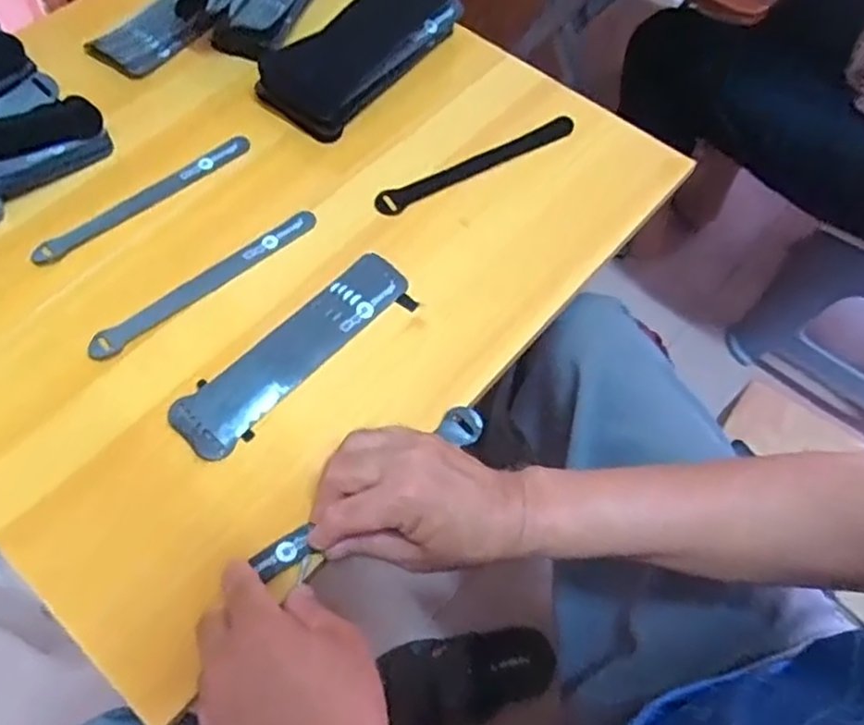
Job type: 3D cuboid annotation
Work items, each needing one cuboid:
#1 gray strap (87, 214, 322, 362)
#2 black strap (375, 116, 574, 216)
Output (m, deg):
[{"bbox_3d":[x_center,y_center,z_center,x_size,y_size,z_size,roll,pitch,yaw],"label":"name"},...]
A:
[{"bbox_3d":[-0.175,-0.064,0.532,0.198,0.005,0.023,-38,69,-19],"label":"gray strap"},{"bbox_3d":[0.041,-0.174,0.598,0.195,0.010,0.025,-26,66,-14],"label":"black strap"}]

